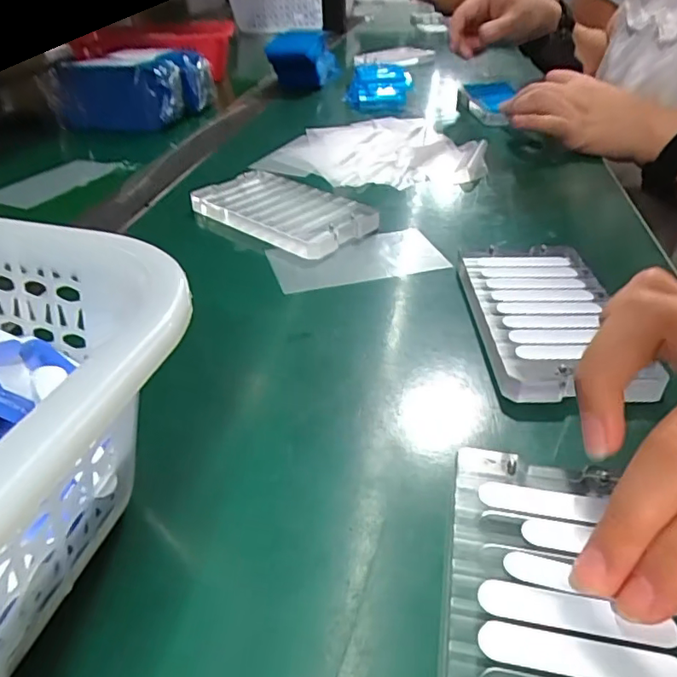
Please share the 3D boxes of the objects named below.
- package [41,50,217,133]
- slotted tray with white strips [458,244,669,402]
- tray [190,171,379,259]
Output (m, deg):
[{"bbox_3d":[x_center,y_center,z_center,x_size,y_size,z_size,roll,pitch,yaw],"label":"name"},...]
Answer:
[{"bbox_3d":[-0.228,-0.275,0.616,0.148,0.070,0.096,2,36,3],"label":"package"},{"bbox_3d":[0.103,-0.012,0.274,0.070,0.010,0.124,0,36,-1],"label":"slotted tray with white strips"},{"bbox_3d":[-0.039,-0.089,0.384,0.120,0.017,0.065,29,45,33],"label":"tray"}]

